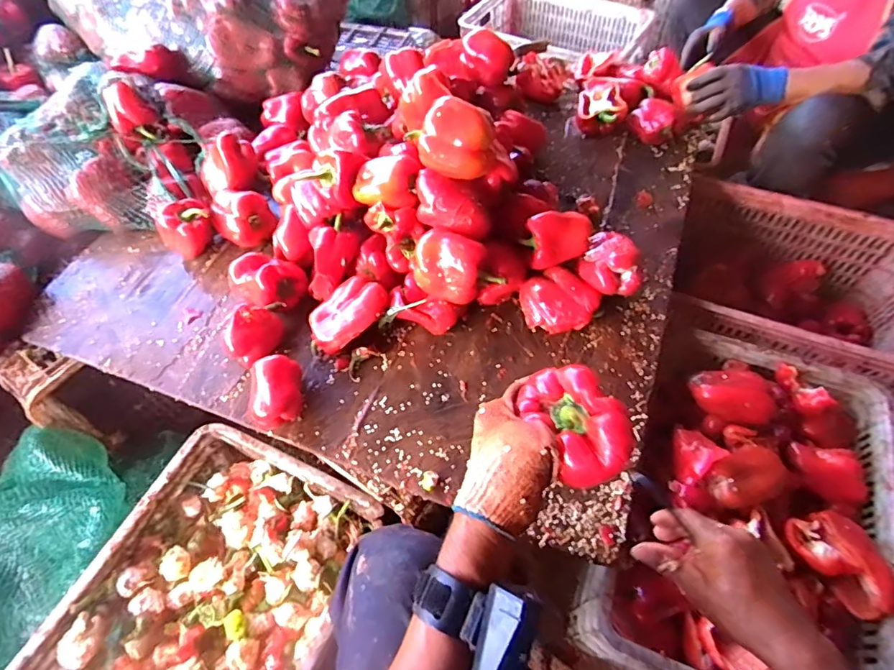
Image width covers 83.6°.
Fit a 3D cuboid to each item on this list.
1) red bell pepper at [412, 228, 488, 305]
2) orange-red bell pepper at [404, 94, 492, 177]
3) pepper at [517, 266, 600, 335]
[{"bbox_3d":[0.002,-0.099,0.701,0.095,0.073,0.072,19,59,14],"label":"red bell pepper"},{"bbox_3d":[0.005,-0.269,0.679,0.116,0.078,0.070,12,57,9],"label":"orange-red bell pepper"},{"bbox_3d":[0.169,-0.050,0.766,0.117,0.064,0.071,20,59,15],"label":"pepper"}]

